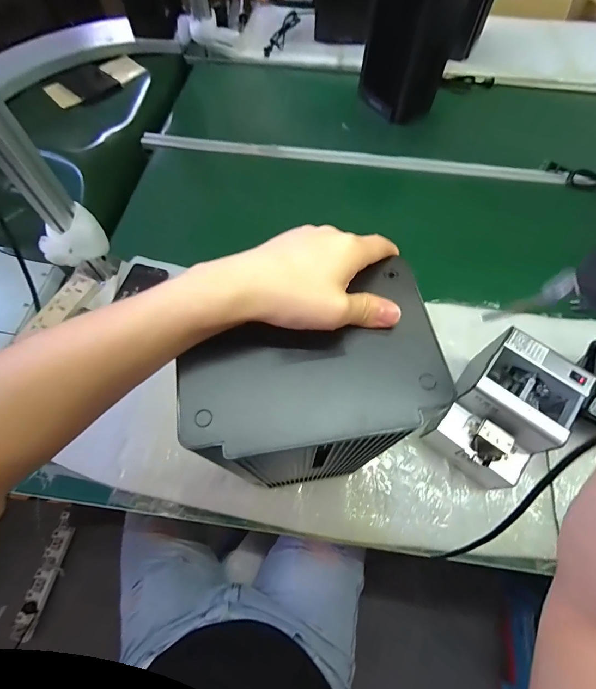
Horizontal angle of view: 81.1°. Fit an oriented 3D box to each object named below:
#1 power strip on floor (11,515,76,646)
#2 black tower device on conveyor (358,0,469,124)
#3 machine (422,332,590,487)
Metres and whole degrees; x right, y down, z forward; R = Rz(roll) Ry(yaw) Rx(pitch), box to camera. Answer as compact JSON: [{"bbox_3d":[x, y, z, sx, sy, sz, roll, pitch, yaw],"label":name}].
[{"bbox_3d":[-0.811,0.737,1.121,0.063,0.032,0.342,9,64,4],"label":"power strip on floor"},{"bbox_3d":[0.281,-0.783,0.859,0.141,0.343,0.182,-32,68,-15],"label":"black tower device on conveyor"},{"bbox_3d":[0.301,0.101,0.523,0.123,0.149,0.175,37,69,16],"label":"machine"}]

